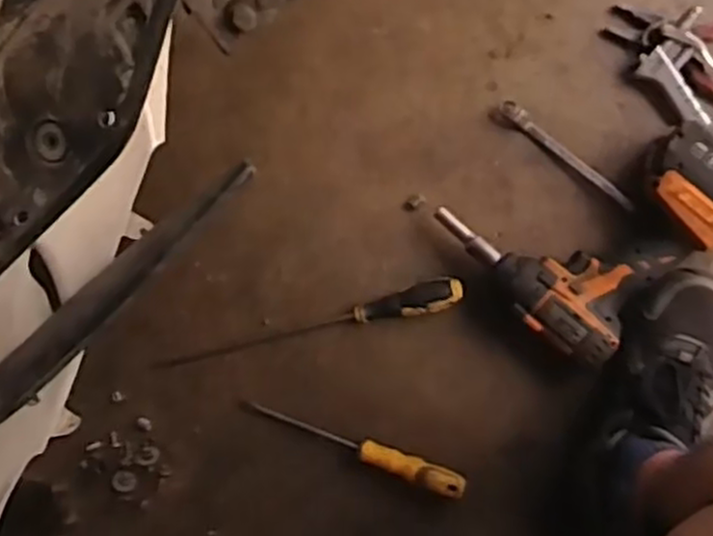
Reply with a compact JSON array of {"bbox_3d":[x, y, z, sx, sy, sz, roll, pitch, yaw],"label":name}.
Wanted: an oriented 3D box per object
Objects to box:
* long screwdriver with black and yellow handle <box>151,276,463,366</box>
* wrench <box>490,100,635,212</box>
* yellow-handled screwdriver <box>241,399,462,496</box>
[{"bbox_3d":[-0.054,0.059,0.781,0.331,0.035,0.030,-13,90,10],"label":"long screwdriver with black and yellow handle"},{"bbox_3d":[0.204,-0.112,0.732,0.163,0.014,0.022,37,97,6],"label":"wrench"},{"bbox_3d":[-0.006,0.180,0.776,0.245,0.026,0.025,20,95,14],"label":"yellow-handled screwdriver"}]

